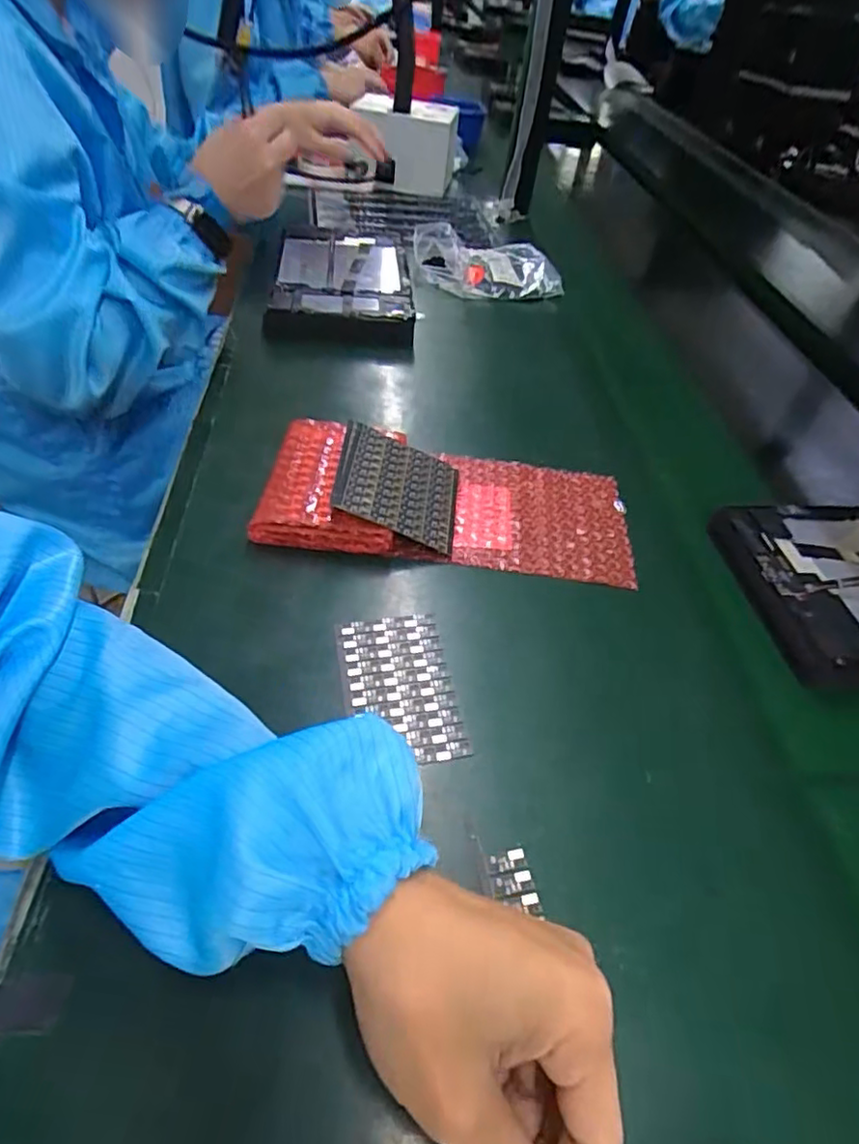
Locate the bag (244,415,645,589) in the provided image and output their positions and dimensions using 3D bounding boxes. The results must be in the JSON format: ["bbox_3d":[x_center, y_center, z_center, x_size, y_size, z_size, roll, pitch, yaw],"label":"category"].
[{"bbox_3d":[0.017,-0.055,0.455,0.266,0.030,0.121,8,47,-3],"label":"bag"}]

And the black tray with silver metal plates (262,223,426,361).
[{"bbox_3d":[-0.098,-0.332,0.699,0.154,0.042,0.277,3,47,-7],"label":"black tray with silver metal plates"}]

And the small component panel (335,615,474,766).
[{"bbox_3d":[-0.017,0.067,0.353,0.061,0.006,0.097,-5,48,-14],"label":"small component panel"}]

